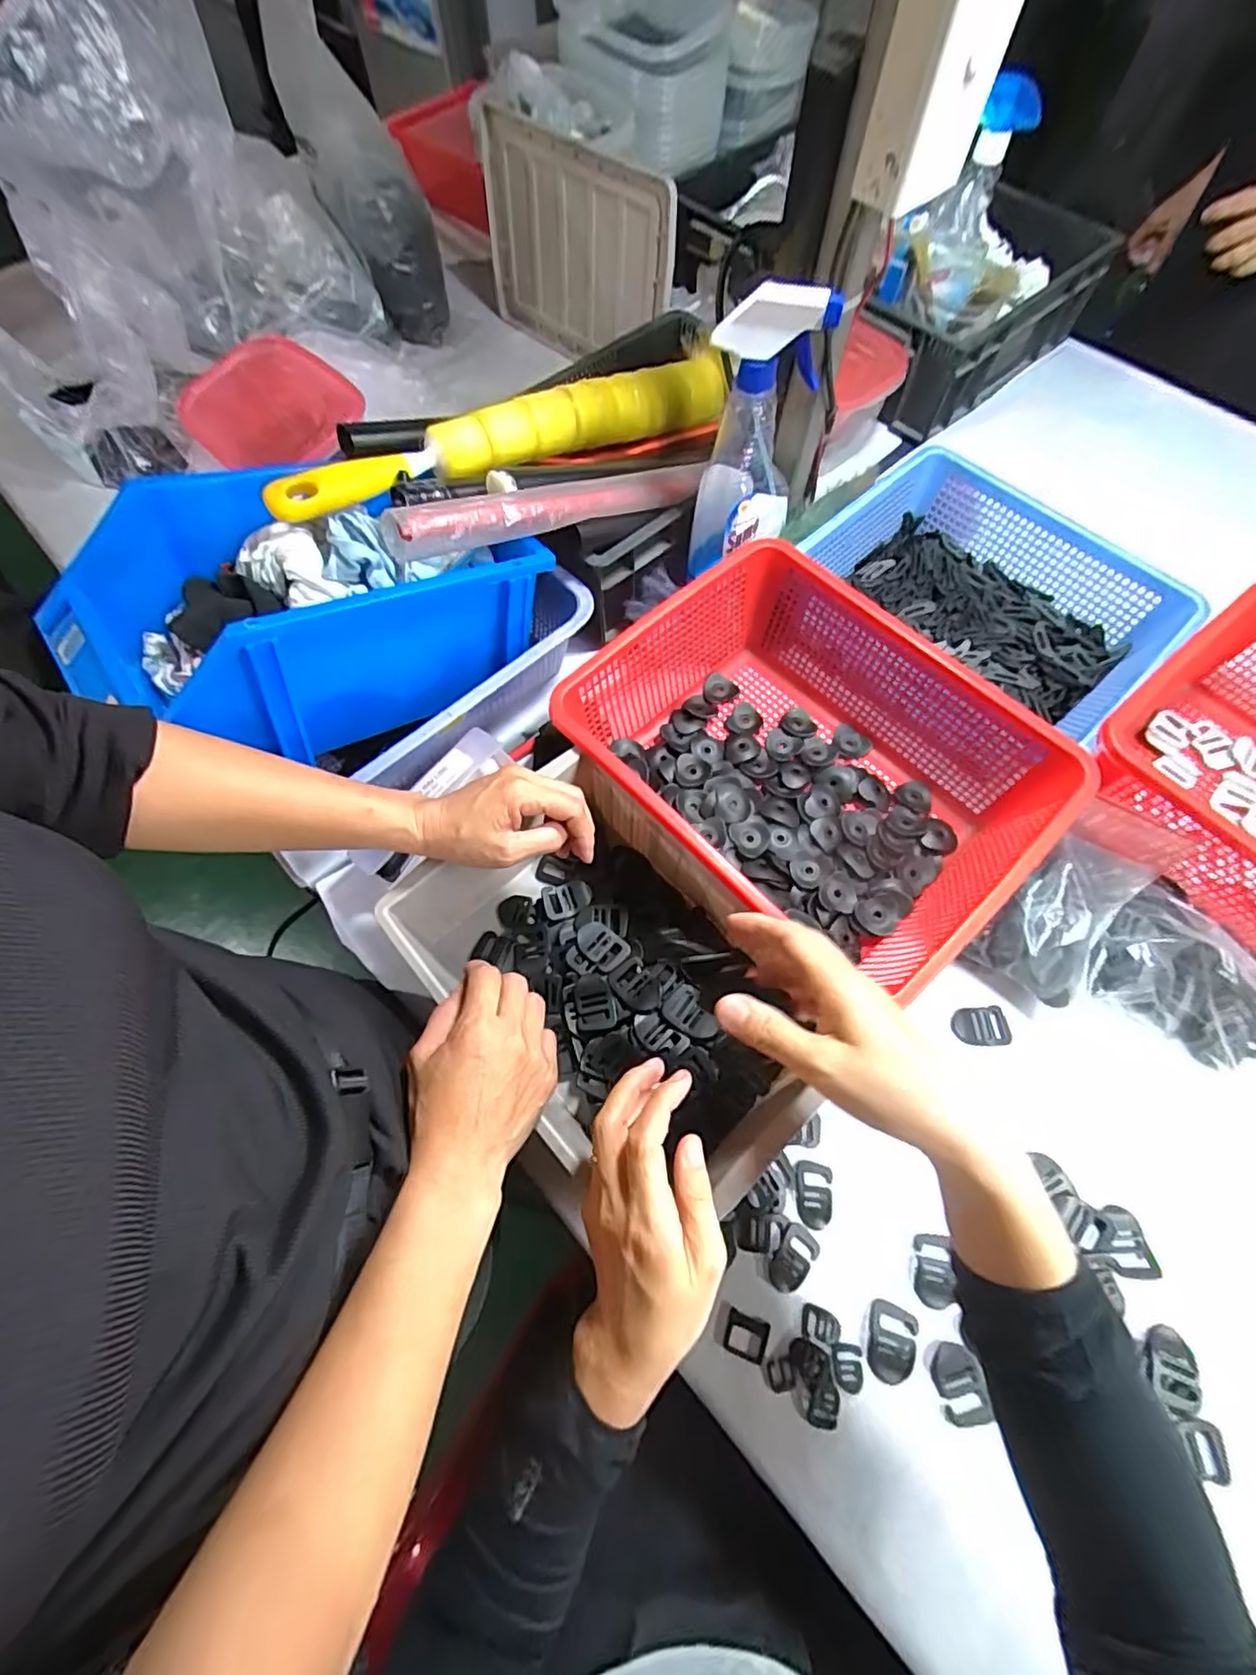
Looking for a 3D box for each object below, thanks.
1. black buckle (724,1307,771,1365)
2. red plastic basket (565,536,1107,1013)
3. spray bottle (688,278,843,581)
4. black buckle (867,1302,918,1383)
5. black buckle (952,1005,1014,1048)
[{"bbox_3d":[0.080,0.334,0.403,0.028,0.004,0.024,19,69,9],"label":"black buckle"},{"bbox_3d":[0.141,-0.061,0.508,0.271,0.114,0.345,-41,74,-15],"label":"red plastic basket"},{"bbox_3d":[0.107,-0.334,0.517,0.085,0.233,0.096,21,69,8],"label":"spray bottle"},{"bbox_3d":[0.175,0.335,0.398,0.029,0.006,0.043,18,65,6],"label":"black buckle"},{"bbox_3d":[0.281,0.151,0.480,0.045,0.004,0.029,-4,65,-4],"label":"black buckle"}]

